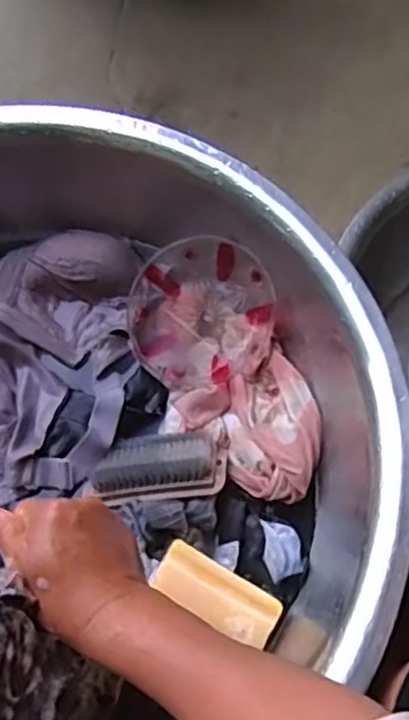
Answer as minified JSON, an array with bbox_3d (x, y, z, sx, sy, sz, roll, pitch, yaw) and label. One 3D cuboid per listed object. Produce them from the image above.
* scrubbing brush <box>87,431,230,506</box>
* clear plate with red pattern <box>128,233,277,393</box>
[{"bbox_3d":[-0.041,0.093,0.620,0.124,0.030,0.063,-5,65,-2],"label":"scrubbing brush"},{"bbox_3d":[-0.001,-0.048,0.696,0.143,0.034,0.150,-4,76,14],"label":"clear plate with red pattern"}]

